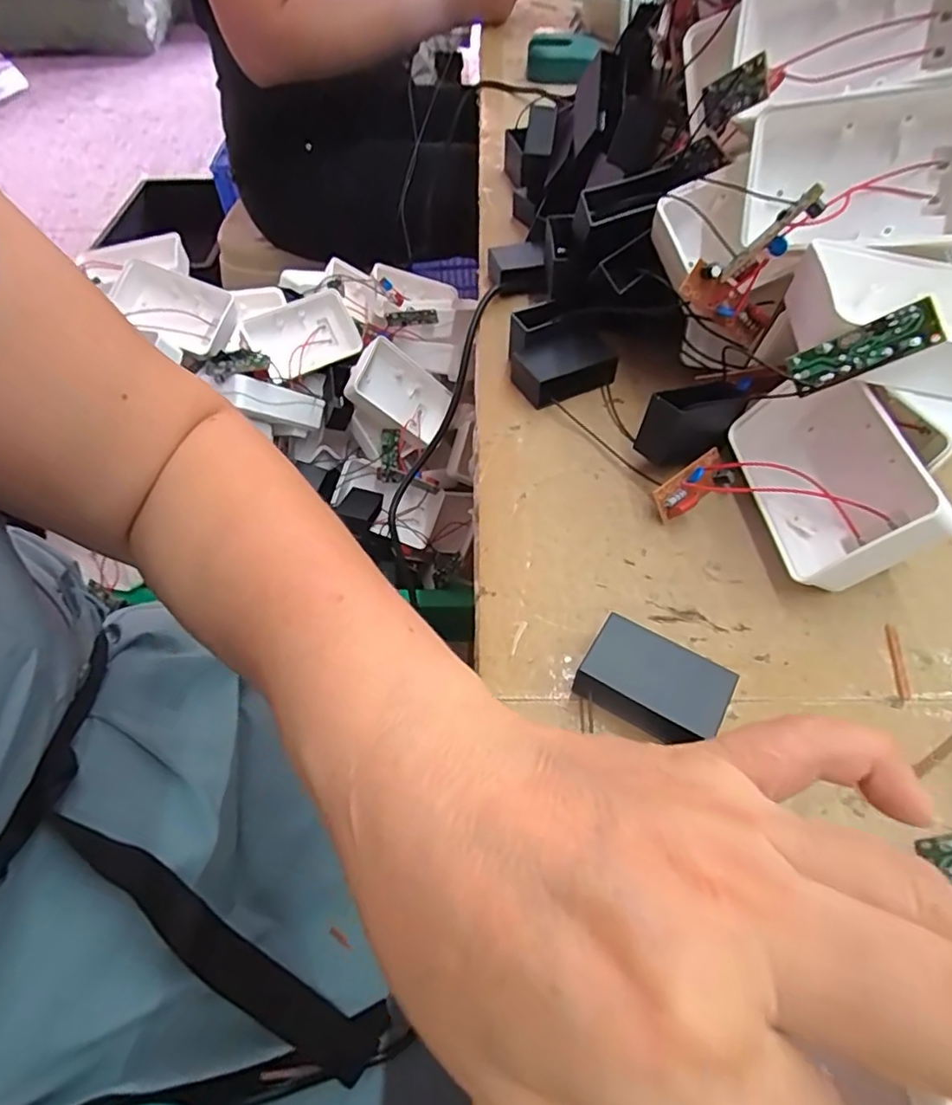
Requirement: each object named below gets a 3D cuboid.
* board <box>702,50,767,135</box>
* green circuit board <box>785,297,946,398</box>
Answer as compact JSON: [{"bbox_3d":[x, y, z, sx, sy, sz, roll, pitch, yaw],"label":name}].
[{"bbox_3d":[0.109,-0.192,0.254,0.004,0.018,0.040,-15,20,-10],"label":"board"},{"bbox_3d":[0.134,-0.070,0.211,0.004,0.044,0.015,-23,93,-53],"label":"green circuit board"}]

